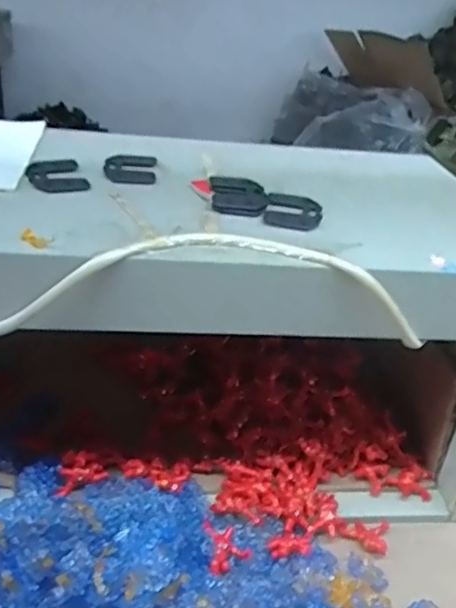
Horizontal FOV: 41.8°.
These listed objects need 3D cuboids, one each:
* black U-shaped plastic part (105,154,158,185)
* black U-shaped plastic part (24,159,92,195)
[{"bbox_3d":[-0.091,-0.127,0.559,0.047,0.006,0.067,3,31,-7],"label":"black U-shaped plastic part"},{"bbox_3d":[-0.148,-0.110,0.518,0.047,0.006,0.071,-9,35,-25],"label":"black U-shaped plastic part"}]

